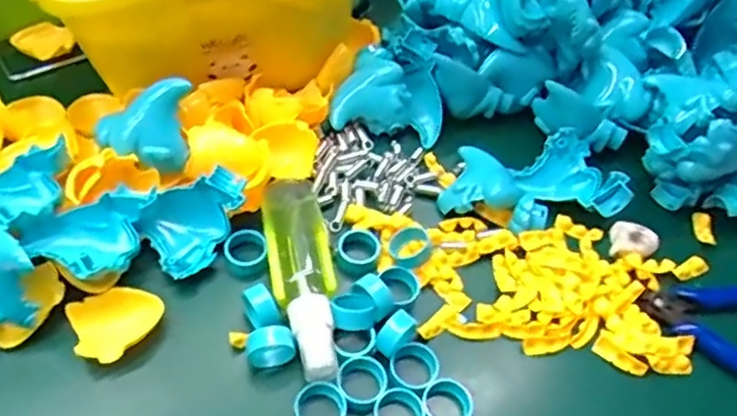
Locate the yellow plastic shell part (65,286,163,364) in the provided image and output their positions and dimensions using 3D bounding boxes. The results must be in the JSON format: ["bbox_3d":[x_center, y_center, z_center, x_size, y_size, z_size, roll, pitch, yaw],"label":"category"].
[{"bbox_3d":[-0.134,0.057,0.331,0.040,0.008,0.044,36,56,22],"label":"yellow plastic shell part"}]

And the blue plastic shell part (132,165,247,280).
[{"bbox_3d":[-0.099,0.007,0.368,0.057,0.034,0.042,-35,62,-29],"label":"blue plastic shell part"}]

